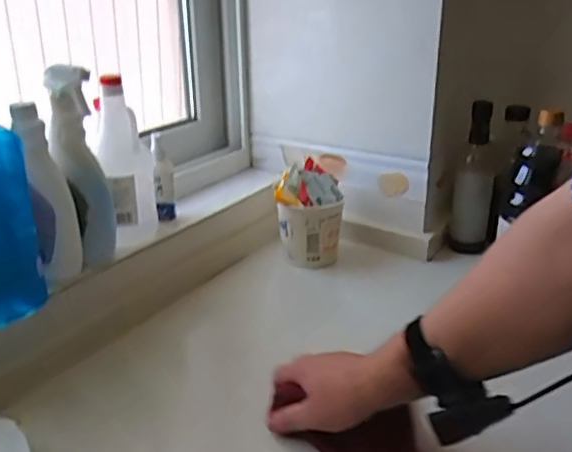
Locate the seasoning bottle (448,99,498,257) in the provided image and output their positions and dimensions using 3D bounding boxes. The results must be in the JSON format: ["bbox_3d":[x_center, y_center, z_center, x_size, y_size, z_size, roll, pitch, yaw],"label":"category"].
[{"bbox_3d":[0.312,-0.079,0.999,0.069,0.247,0.063,6,23,19],"label":"seasoning bottle"}]

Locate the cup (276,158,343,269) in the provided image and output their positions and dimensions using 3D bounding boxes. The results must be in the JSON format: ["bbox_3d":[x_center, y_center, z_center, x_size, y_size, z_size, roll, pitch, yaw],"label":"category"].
[{"bbox_3d":[0.038,-0.018,0.978,0.108,0.147,0.087,-1,22,2],"label":"cup"}]

